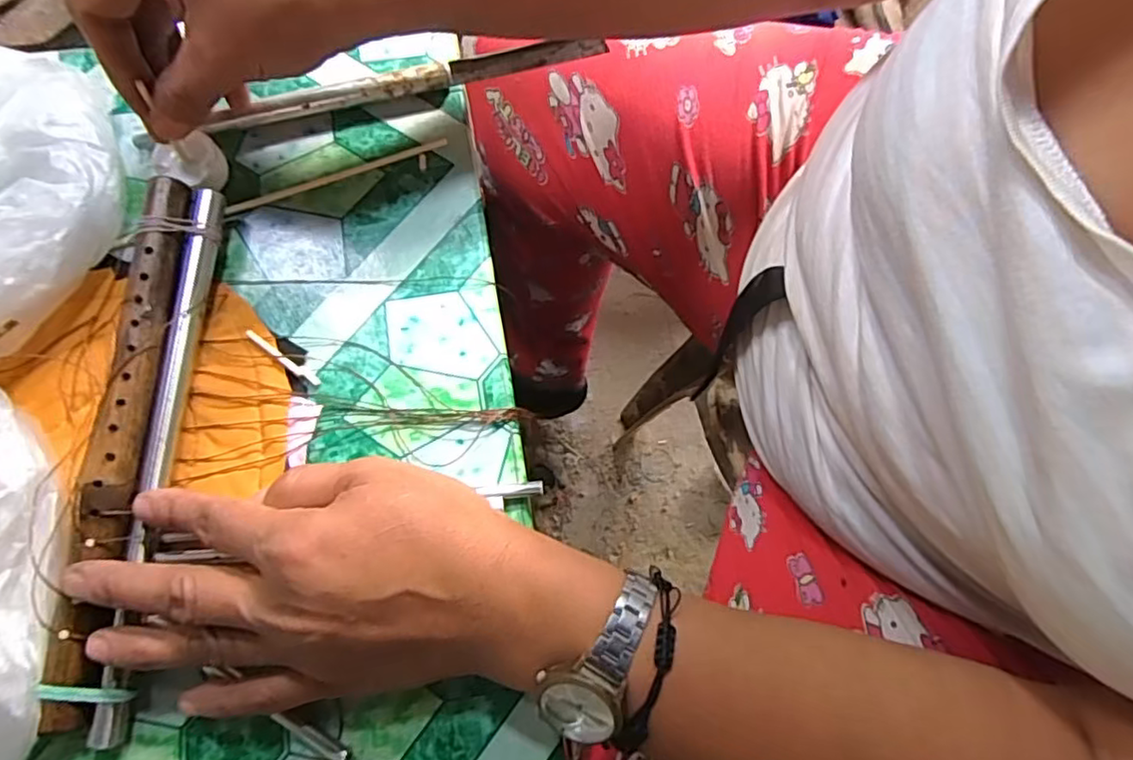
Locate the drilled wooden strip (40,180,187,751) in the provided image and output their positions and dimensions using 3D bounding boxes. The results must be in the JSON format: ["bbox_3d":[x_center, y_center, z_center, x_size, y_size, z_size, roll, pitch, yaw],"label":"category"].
[{"bbox_3d":[-0.185,0.019,0.263,0.017,0.005,0.224,9,74,-27],"label":"drilled wooden strip"}]

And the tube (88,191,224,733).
[{"bbox_3d":[-0.172,0.027,0.271,0.012,0.013,0.232,3,77,2],"label":"tube"}]

